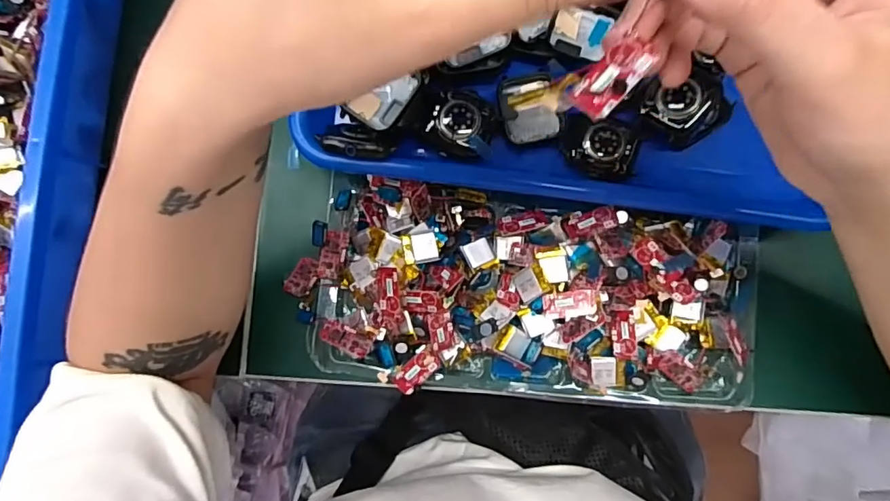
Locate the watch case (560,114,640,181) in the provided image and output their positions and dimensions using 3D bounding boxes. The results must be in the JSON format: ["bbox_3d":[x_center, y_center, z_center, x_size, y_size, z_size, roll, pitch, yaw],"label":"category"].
[{"bbox_3d":[0.092,-0.062,0.314,0.044,0.007,0.036,14,84,3],"label":"watch case"}]

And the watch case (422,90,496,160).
[{"bbox_3d":[0.009,-0.075,0.314,0.041,0.017,0.036,5,83,2],"label":"watch case"}]

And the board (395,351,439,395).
[{"bbox_3d":[-0.017,0.072,0.310,0.027,0.004,0.014,-43,84,-4],"label":"board"}]

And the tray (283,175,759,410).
[{"bbox_3d":[0.048,0.028,0.307,0.267,0.033,0.118,8,83,3],"label":"tray"}]

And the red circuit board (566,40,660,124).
[{"bbox_3d":[0.054,-0.055,0.165,0.014,0.005,0.028,44,92,6],"label":"red circuit board"}]

